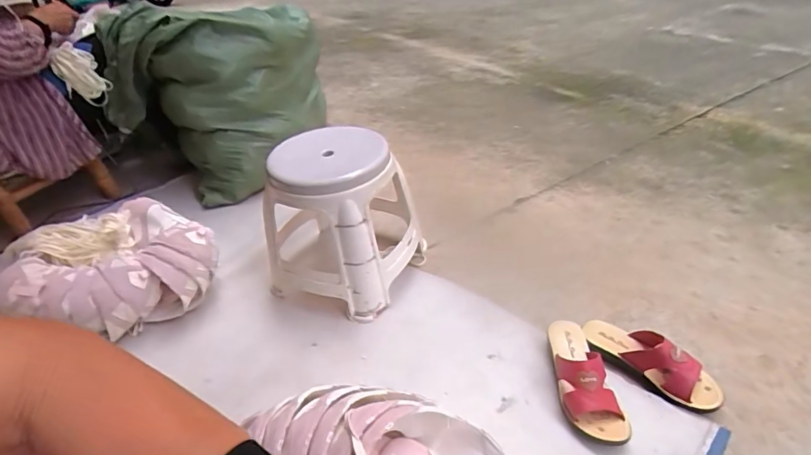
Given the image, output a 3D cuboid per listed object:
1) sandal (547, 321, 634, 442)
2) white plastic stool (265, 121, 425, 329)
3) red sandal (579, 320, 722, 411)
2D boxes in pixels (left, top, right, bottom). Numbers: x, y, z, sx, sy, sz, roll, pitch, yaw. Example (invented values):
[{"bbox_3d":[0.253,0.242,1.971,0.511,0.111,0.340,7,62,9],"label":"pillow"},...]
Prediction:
[{"bbox_3d":[0.294,0.245,0.784,0.083,0.079,0.223,-8,36,-2],"label":"sandal"},{"bbox_3d":[-0.135,-0.015,0.999,0.276,0.318,0.243,11,40,22],"label":"white plastic stool"},{"bbox_3d":[0.427,0.225,0.811,0.223,0.075,0.075,28,48,37],"label":"red sandal"}]

